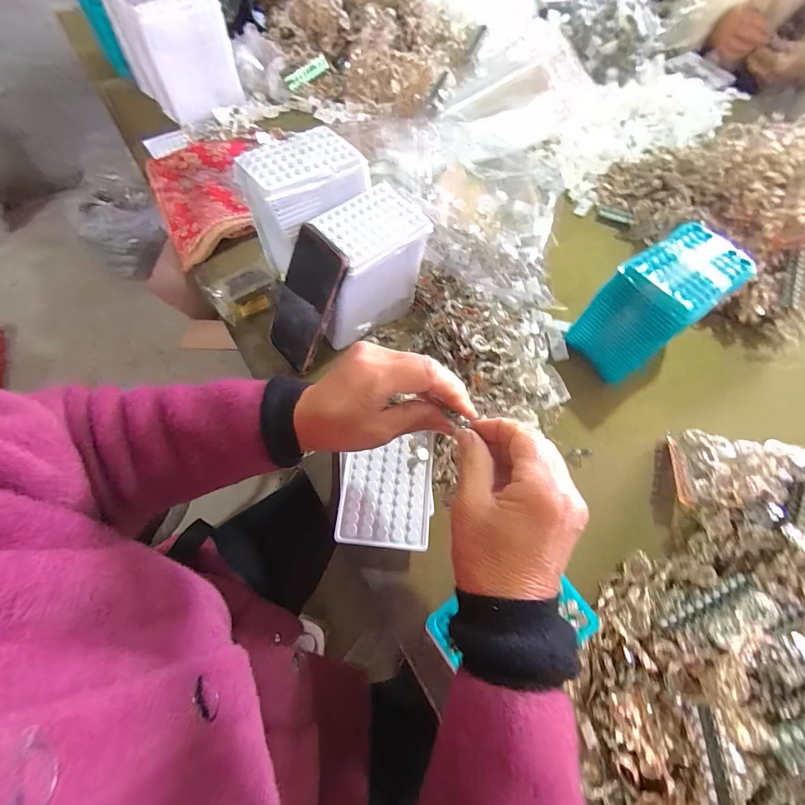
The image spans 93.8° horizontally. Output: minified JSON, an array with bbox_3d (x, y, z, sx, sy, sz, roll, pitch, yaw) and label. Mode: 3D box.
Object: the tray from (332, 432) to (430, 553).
[{"bbox_3d":[-0.018,0.092,0.403,0.093,0.006,0.117,5,65,-1],"label":"tray"}]

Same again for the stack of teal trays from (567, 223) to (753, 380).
[{"bbox_3d":[0.310,-0.120,0.469,0.149,0.123,0.096,-33,71,-16],"label":"stack of teal trays"}]

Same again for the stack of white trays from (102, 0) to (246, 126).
[{"bbox_3d":[-0.388,-0.618,0.632,0.152,0.183,0.173,-30,70,-15],"label":"stack of white trays"}]

